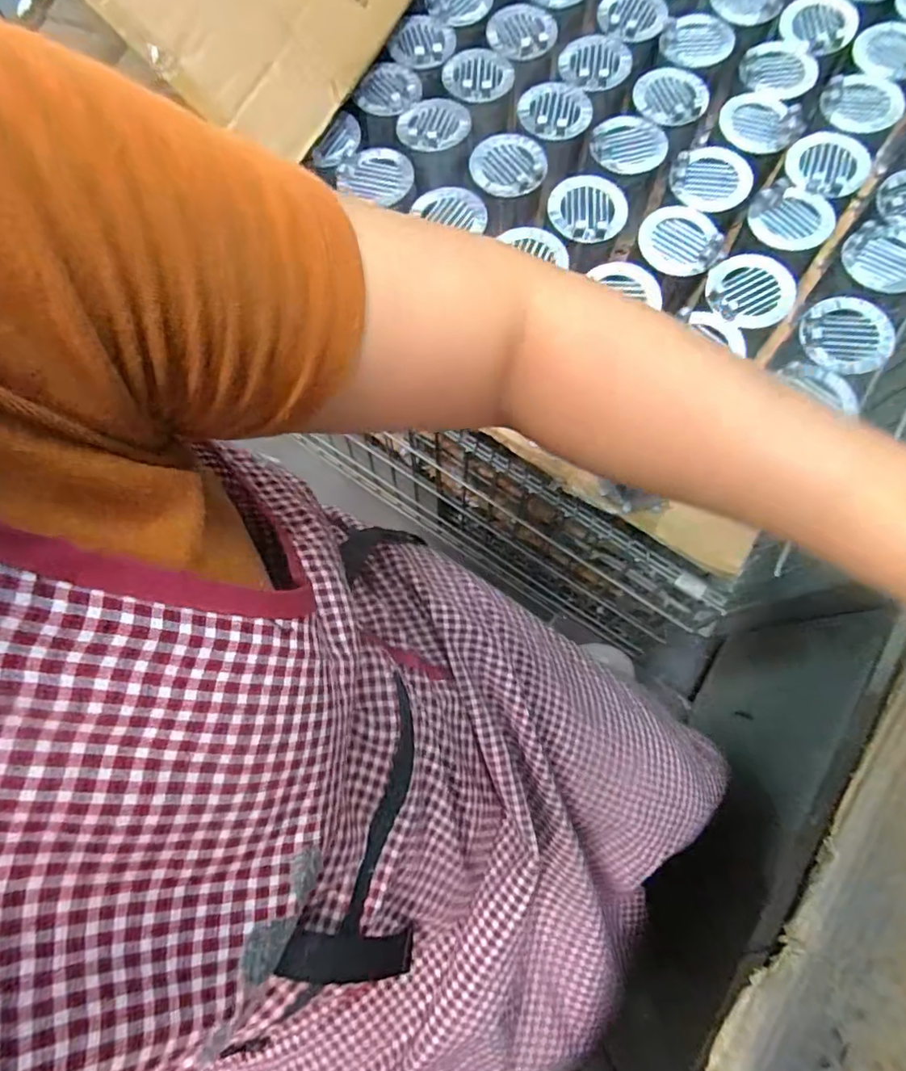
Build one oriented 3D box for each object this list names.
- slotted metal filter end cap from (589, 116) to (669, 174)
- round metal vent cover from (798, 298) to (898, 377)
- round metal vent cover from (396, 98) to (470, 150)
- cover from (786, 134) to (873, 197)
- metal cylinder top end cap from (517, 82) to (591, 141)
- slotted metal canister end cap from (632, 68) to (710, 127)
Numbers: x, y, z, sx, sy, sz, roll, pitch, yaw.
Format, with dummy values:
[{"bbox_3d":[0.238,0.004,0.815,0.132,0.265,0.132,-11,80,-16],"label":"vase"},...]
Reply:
[{"bbox_3d":[0.202,-0.449,0.626,0.081,0.007,0.079,-1,75,3],"label":"slotted metal filter end cap"},{"bbox_3d":[0.395,-0.201,0.547,0.085,0.018,0.081,-1,75,3],"label":"round metal vent cover"},{"bbox_3d":[-0.023,-0.485,0.647,0.086,0.006,0.079,-1,75,3],"label":"round metal vent cover"},{"bbox_3d":[0.412,-0.409,0.599,0.082,0.009,0.088,-1,75,3],"label":"cover"},{"bbox_3d":[0.119,-0.498,0.640,0.084,0.004,0.088,11,76,6],"label":"metal cylinder top end cap"},{"bbox_3d":[0.255,-0.518,0.644,0.079,0.011,0.085,-1,75,3],"label":"slotted metal canister end cap"}]

